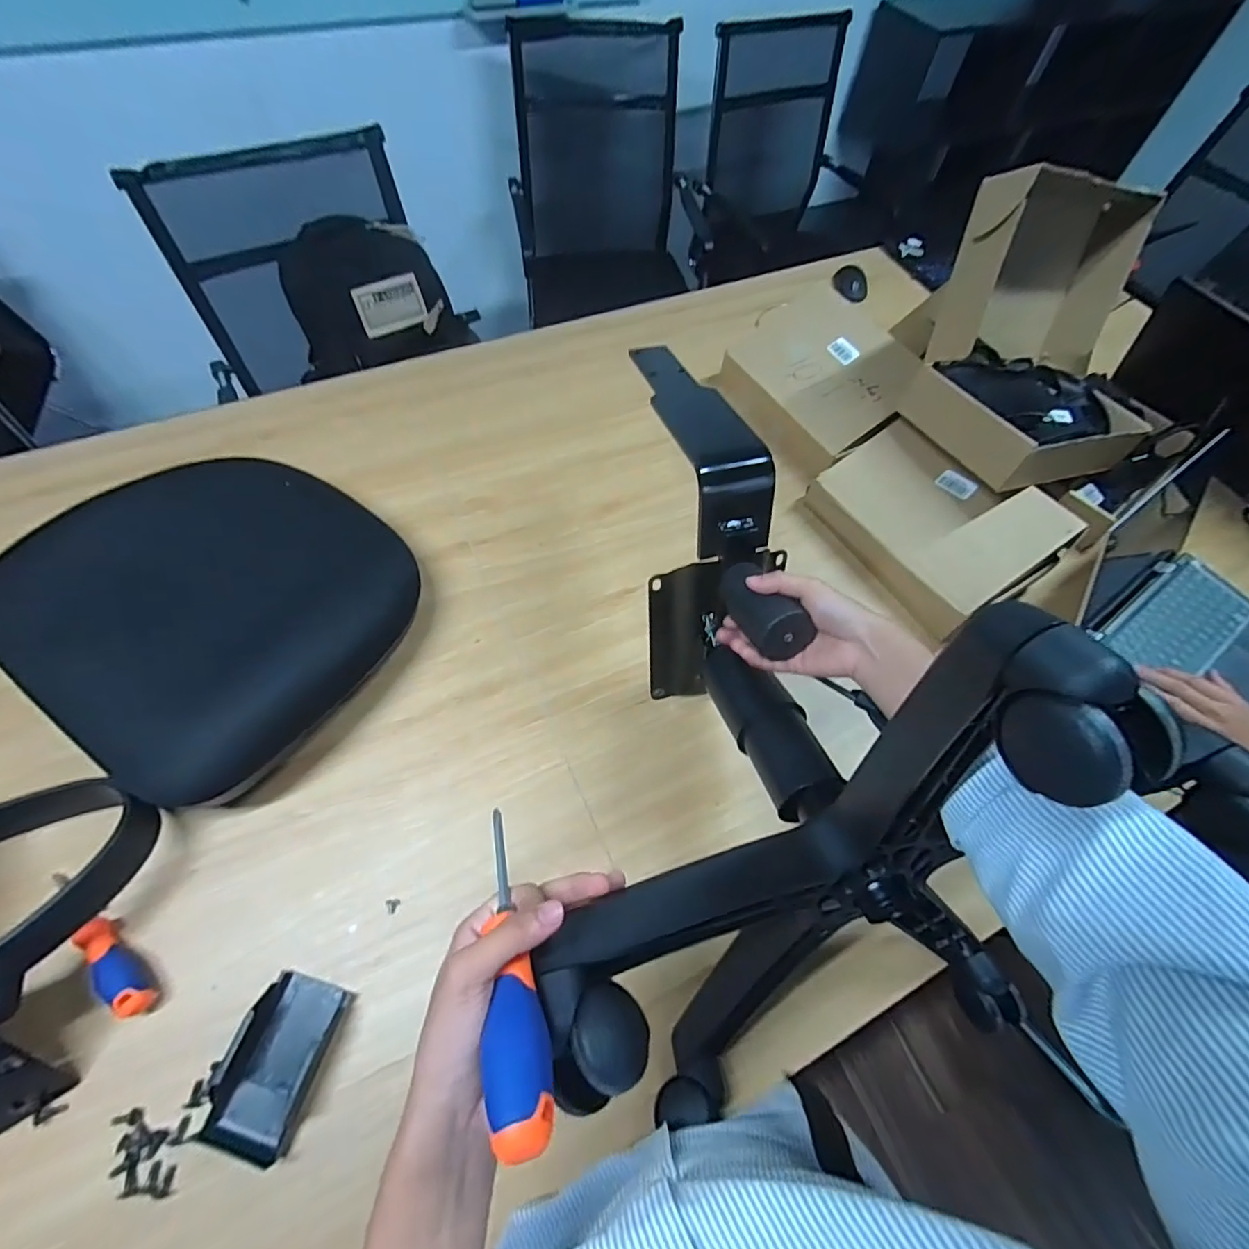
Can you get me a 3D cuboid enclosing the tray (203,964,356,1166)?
[{"bbox_3d":[-0.328,0.409,0.517,0.084,0.020,0.134,16,61,6],"label":"tray"}]

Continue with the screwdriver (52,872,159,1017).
[{"bbox_3d":[-0.526,0.318,0.550,0.168,0.034,0.026,37,65,17],"label":"screwdriver"}]

